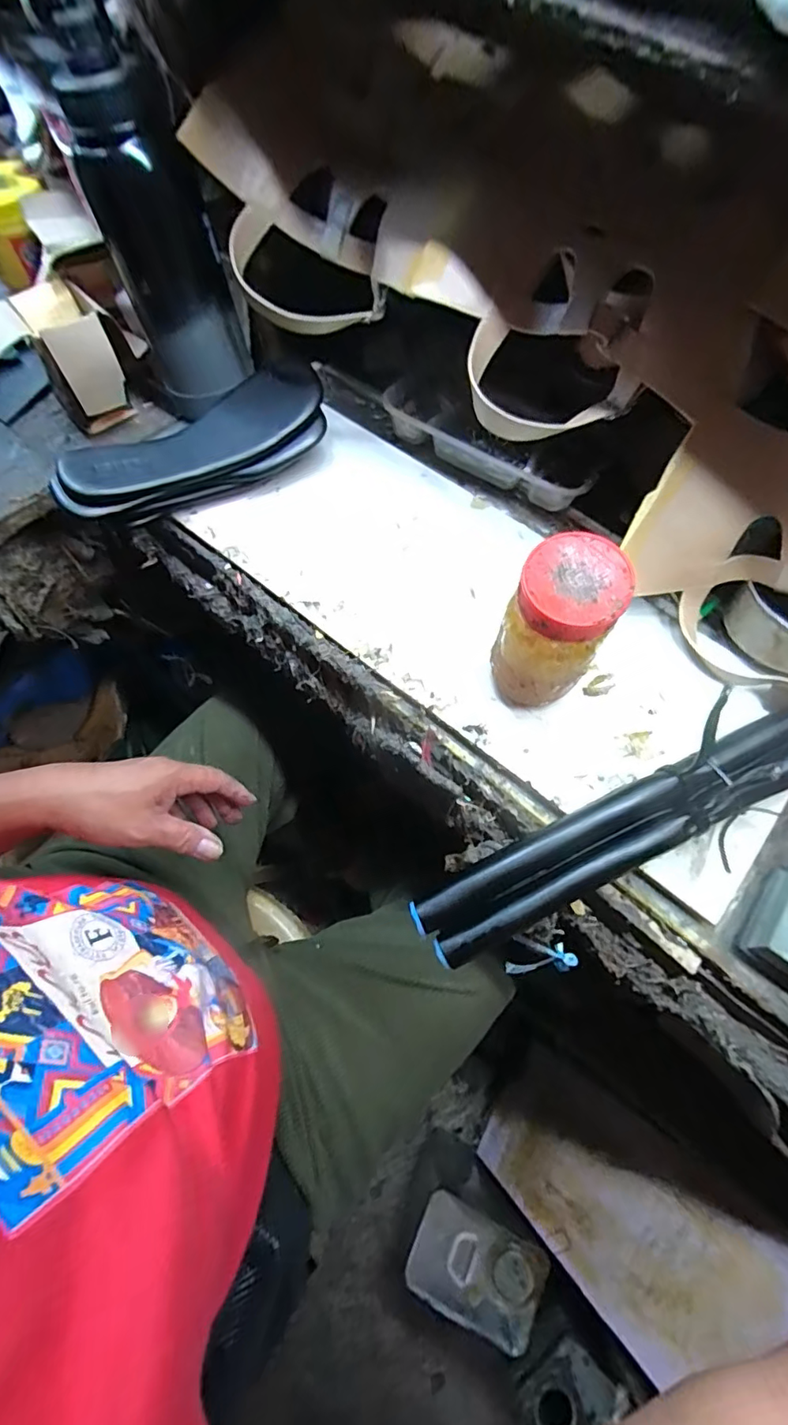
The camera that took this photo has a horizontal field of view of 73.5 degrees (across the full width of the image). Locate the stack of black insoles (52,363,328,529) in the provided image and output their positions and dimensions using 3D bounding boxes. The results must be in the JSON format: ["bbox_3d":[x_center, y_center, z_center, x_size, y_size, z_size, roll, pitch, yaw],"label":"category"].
[{"bbox_3d":[-0.180,-0.240,0.495,0.251,0.059,0.092,-30,70,-9],"label":"stack of black insoles"}]

